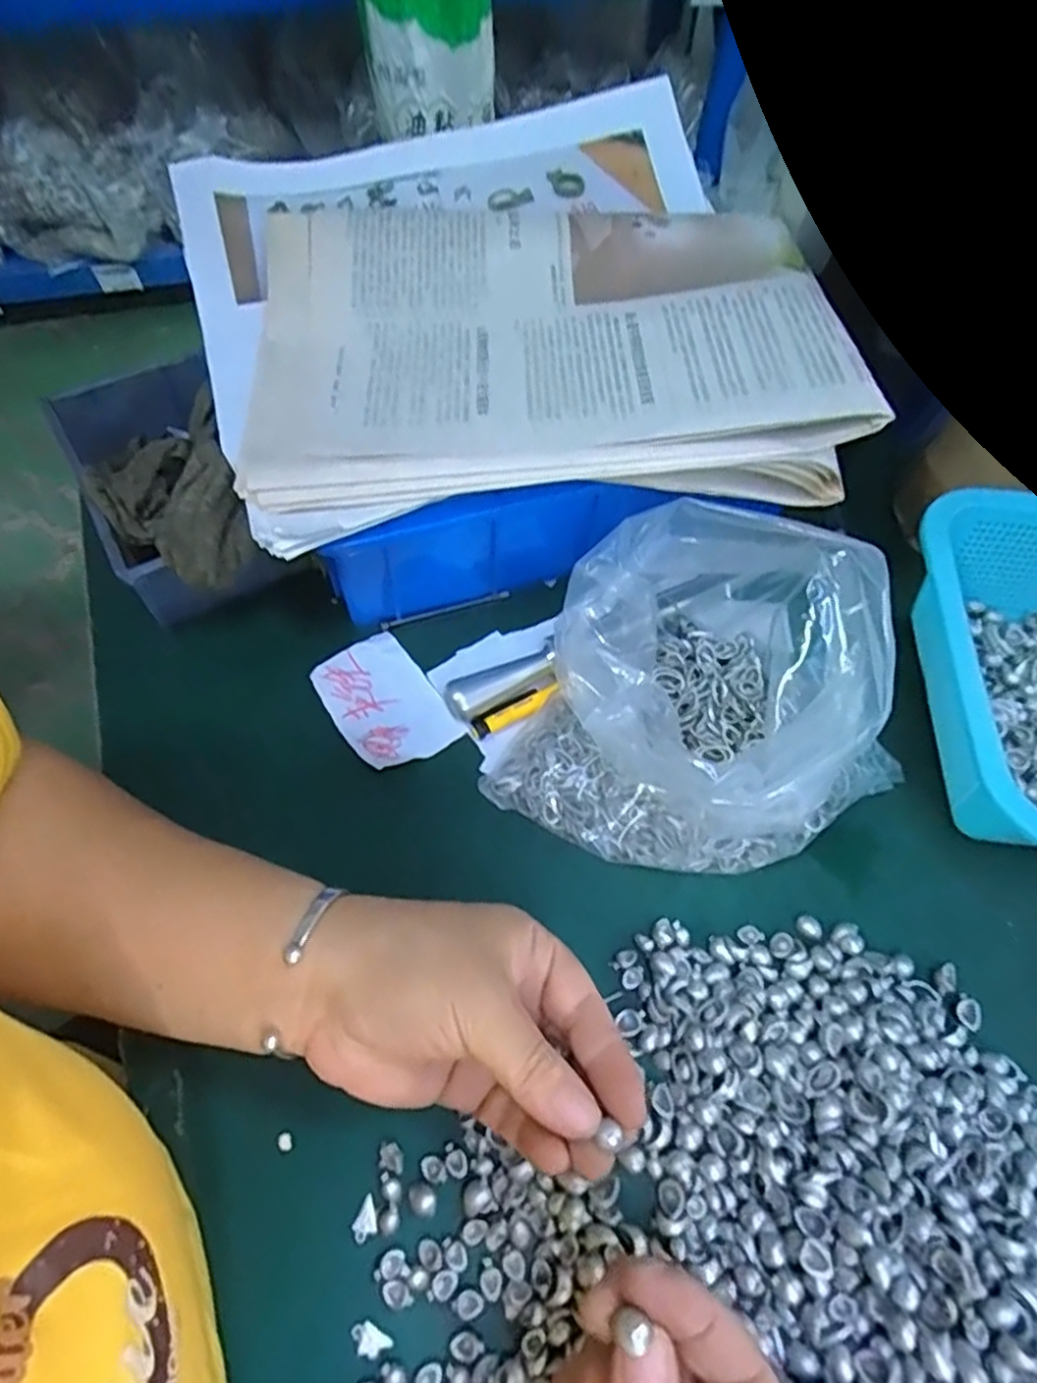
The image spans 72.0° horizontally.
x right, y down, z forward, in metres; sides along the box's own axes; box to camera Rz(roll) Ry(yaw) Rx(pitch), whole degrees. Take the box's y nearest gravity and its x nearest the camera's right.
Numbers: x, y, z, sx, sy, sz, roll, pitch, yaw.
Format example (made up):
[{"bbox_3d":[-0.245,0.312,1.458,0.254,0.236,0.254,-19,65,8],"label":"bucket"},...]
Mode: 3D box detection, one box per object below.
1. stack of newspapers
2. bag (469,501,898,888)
[{"bbox_3d":[-0.009,-0.198,0.365,0.292,0.048,0.293,-14,62,-11],"label":"stack of newspapers"},{"bbox_3d":[0.088,0.005,0.322,0.168,0.096,0.164,37,65,16],"label":"bag"}]

